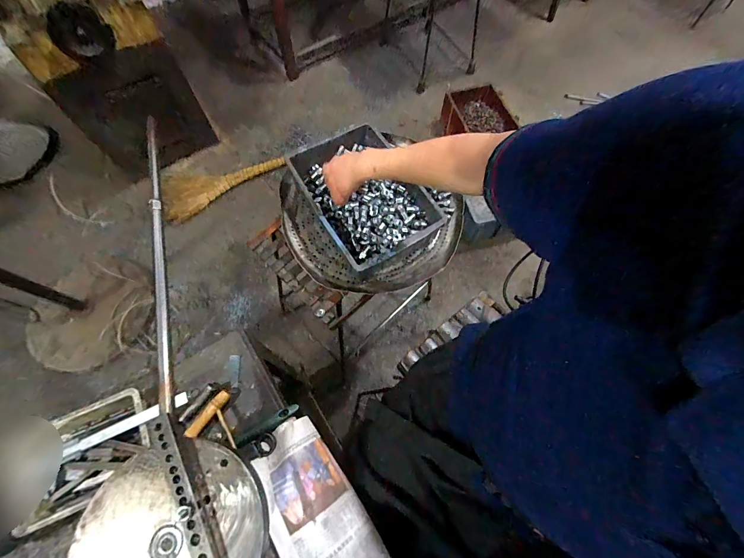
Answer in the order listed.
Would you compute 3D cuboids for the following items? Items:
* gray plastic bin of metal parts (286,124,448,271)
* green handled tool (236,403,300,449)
[{"bbox_3d":[-0.011,-0.167,0.677,0.207,0.064,0.295,-28,70,-11],"label":"gray plastic bin of metal parts"},{"bbox_3d":[-0.156,0.220,0.501,0.099,0.014,0.018,-33,71,-13],"label":"green handled tool"}]

